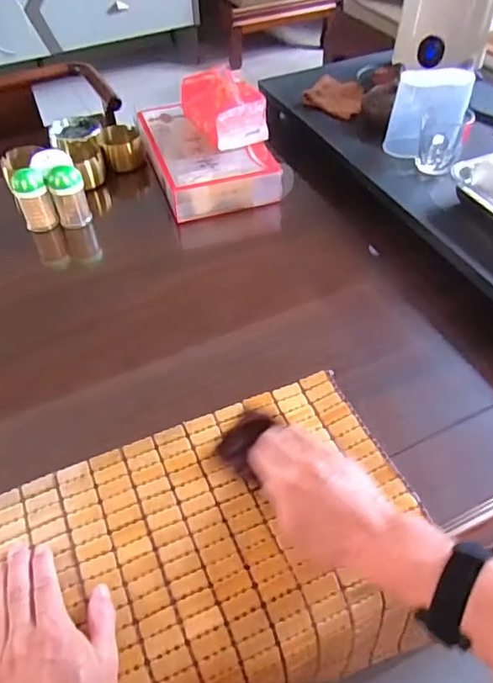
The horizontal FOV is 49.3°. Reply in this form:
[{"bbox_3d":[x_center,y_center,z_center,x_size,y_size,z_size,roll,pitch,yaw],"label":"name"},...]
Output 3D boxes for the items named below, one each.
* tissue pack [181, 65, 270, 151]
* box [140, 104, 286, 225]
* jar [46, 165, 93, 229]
[{"bbox_3d":[-0.043,-0.383,0.855,0.085,0.078,0.158,-24,53,-18],"label":"tissue pack"},{"bbox_3d":[-0.070,-0.306,0.884,0.167,0.064,0.260,-17,51,-13],"label":"box"},{"bbox_3d":[-0.265,-0.216,0.805,0.050,0.086,0.039,-16,51,-12],"label":"jar"}]

